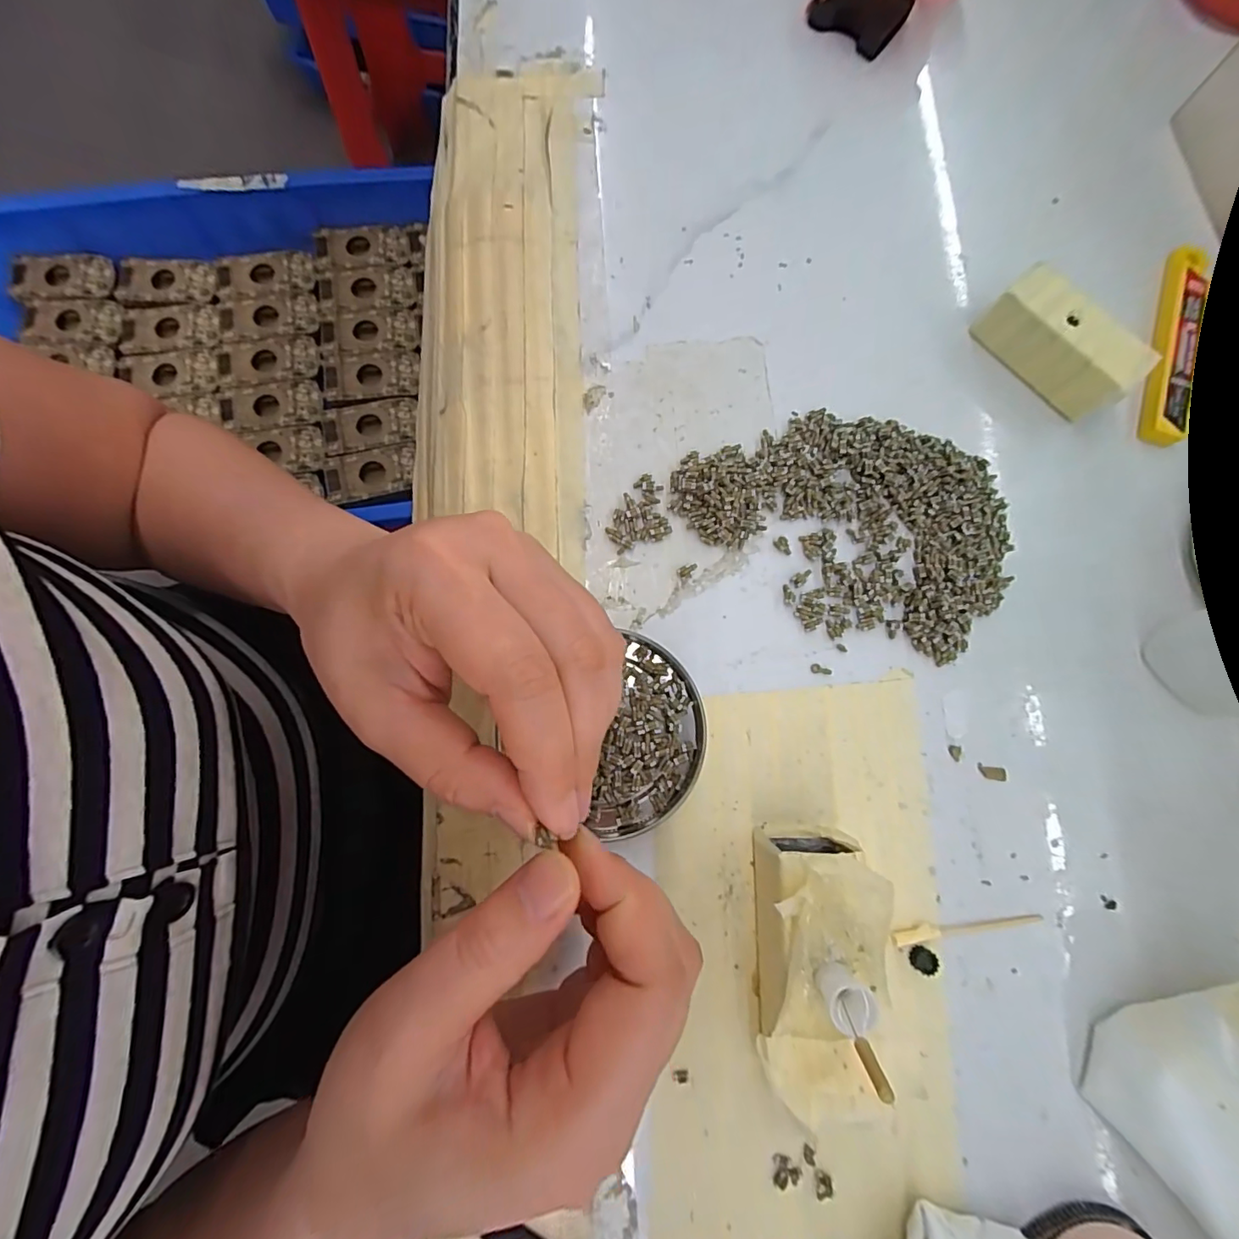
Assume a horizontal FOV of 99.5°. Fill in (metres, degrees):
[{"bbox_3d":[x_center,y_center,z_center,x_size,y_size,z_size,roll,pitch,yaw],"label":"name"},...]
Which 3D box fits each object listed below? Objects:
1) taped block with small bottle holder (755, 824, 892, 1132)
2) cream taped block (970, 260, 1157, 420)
[{"bbox_3d":[0.065,0.117,0.179,0.045,0.046,0.083,3,80,-1],"label":"taped block with small bottle holder"},{"bbox_3d":[0.194,-0.122,0.232,0.064,0.031,0.027,44,82,6],"label":"cream taped block"}]

